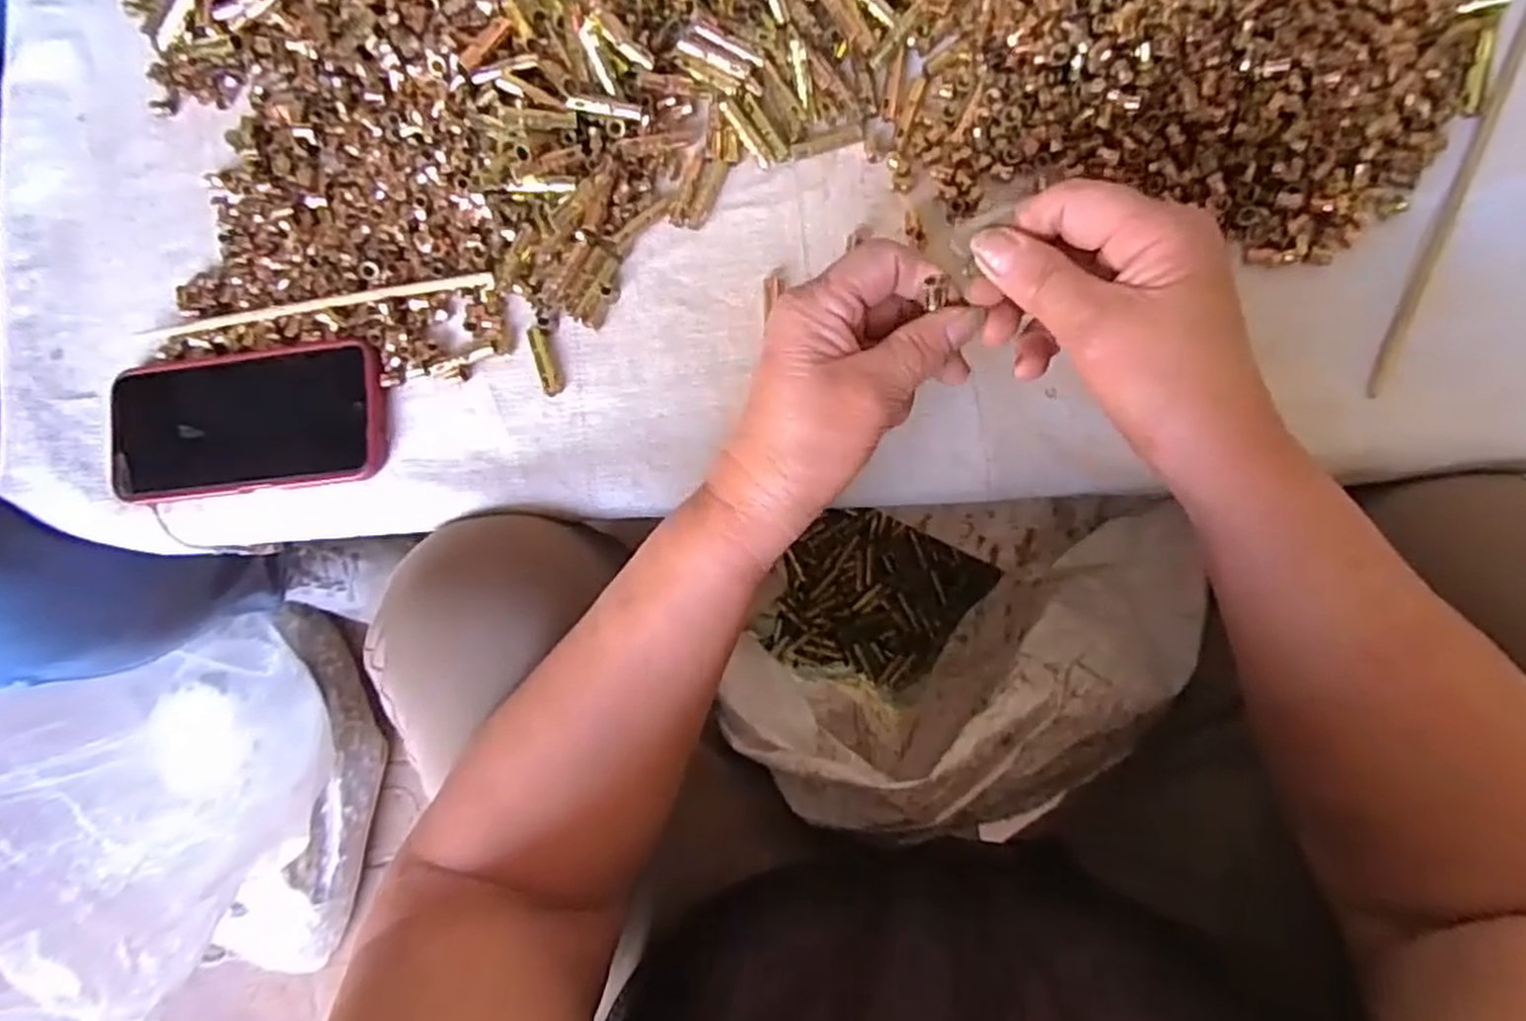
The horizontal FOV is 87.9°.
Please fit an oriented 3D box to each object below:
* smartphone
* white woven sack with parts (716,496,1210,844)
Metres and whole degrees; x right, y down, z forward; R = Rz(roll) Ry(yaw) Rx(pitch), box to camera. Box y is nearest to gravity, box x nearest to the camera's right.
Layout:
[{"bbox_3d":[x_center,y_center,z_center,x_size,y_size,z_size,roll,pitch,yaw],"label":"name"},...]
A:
[{"bbox_3d":[-0.300,-0.052,0.461,0.172,0.017,0.084,-6,90,8],"label":"smartphone"},{"bbox_3d":[0.124,0.094,0.598,0.264,0.389,0.206,4,92,7],"label":"white woven sack with parts"}]

